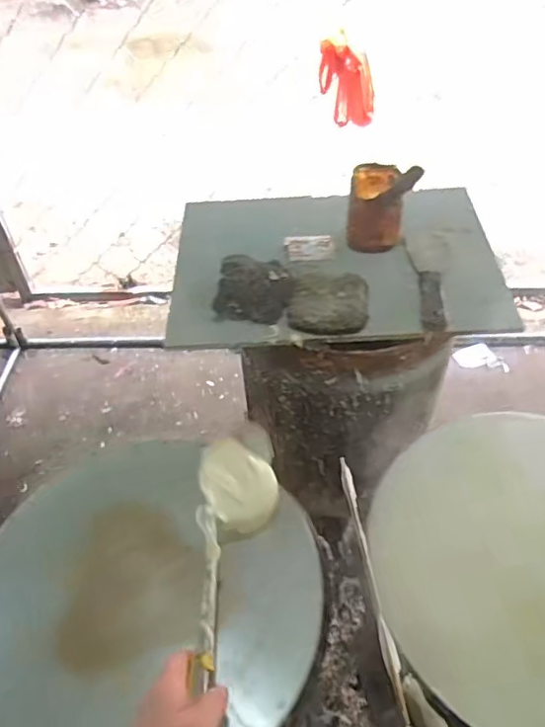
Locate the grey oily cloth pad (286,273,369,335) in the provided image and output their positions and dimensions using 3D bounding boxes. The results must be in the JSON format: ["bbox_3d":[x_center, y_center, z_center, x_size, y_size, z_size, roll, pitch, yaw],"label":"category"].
[{"bbox_3d":[0.079,-0.088,0.772,0.109,0.017,0.109,2,49,6],"label":"grey oily cloth pad"}]

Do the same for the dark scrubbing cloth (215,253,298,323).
[{"bbox_3d":[-0.024,-0.107,0.777,0.104,0.054,0.099,3,49,7],"label":"dark scrubbing cloth"}]

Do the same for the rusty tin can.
[{"bbox_3d":[0.157,-0.244,0.832,0.078,0.145,0.108,-6,49,-1],"label":"rusty tin can"}]

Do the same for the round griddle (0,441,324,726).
[{"bbox_3d":[-0.144,0.265,0.638,0.383,0.066,0.365,-2,49,2],"label":"round griddle"}]

